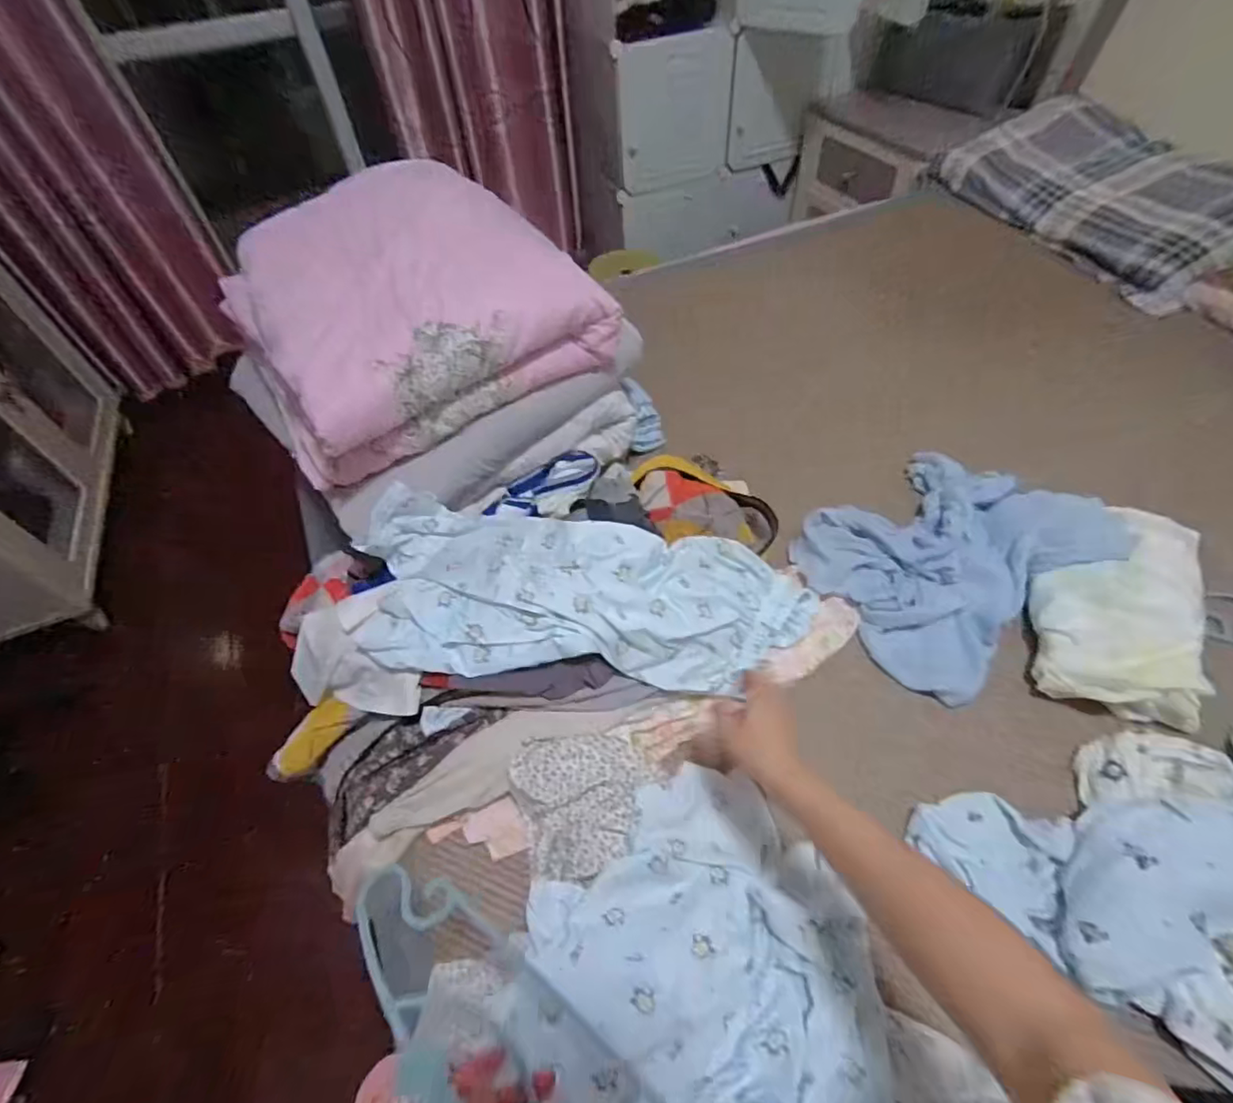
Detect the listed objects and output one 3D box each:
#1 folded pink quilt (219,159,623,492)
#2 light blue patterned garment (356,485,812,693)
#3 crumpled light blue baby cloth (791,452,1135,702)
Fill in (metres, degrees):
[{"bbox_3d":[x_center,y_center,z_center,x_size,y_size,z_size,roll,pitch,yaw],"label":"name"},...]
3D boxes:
[{"bbox_3d":[-0.300,-0.342,0.814,0.416,0.164,0.476,-30,56,-18],"label":"folded pink quilt"},{"bbox_3d":[-0.028,0.040,0.683,0.532,0.119,0.233,-2,53,2],"label":"light blue patterned garment"},{"bbox_3d":[0.431,-0.004,0.756,0.352,0.067,0.281,-30,57,-18],"label":"crumpled light blue baby cloth"}]

